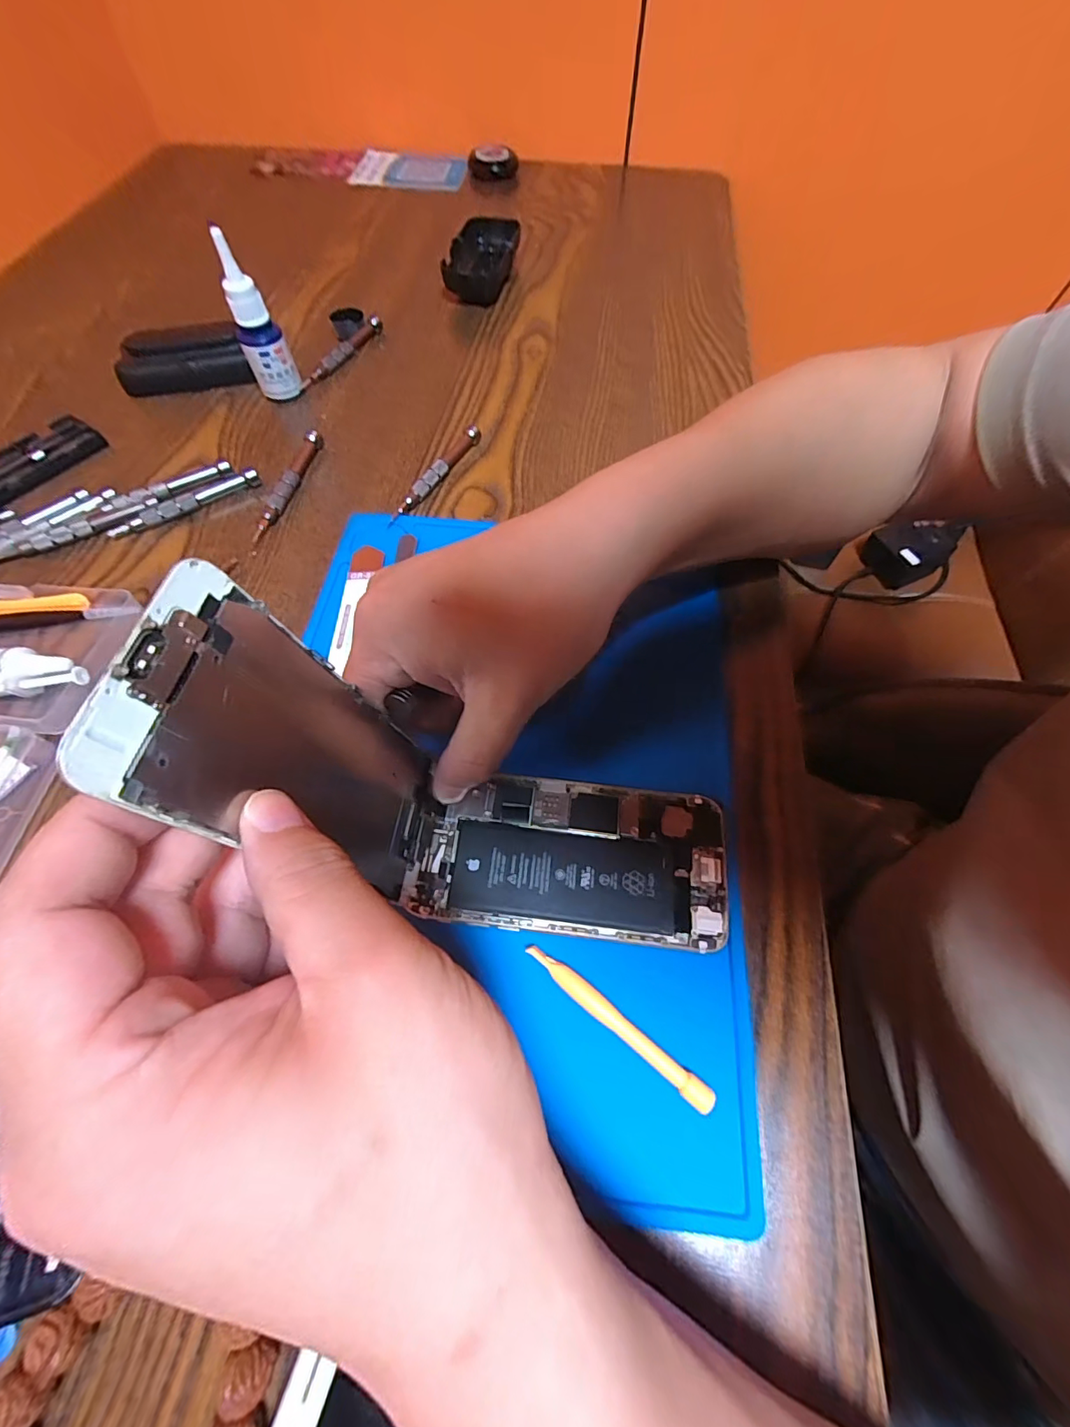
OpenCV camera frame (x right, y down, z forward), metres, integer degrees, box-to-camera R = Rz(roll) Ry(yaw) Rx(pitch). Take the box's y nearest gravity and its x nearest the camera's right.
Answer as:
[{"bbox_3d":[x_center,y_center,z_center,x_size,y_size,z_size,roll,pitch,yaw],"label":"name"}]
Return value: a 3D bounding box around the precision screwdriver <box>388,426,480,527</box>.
[{"bbox_3d":[-0.067,-0.161,0.337,0.011,0.011,0.097,26,65,13],"label":"precision screwdriver"}]

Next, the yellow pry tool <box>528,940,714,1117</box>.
[{"bbox_3d":[0.031,0.118,0.191,0.082,0.004,0.008,35,68,17],"label":"yellow pry tool"}]

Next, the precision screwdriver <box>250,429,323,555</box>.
[{"bbox_3d":[-0.166,-0.150,0.331,0.011,0.012,0.107,8,63,4],"label":"precision screwdriver"}]

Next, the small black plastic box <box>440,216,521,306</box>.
[{"bbox_3d":[-0.048,-0.407,0.452,0.058,0.027,0.099,6,63,3],"label":"small black plastic box"}]

